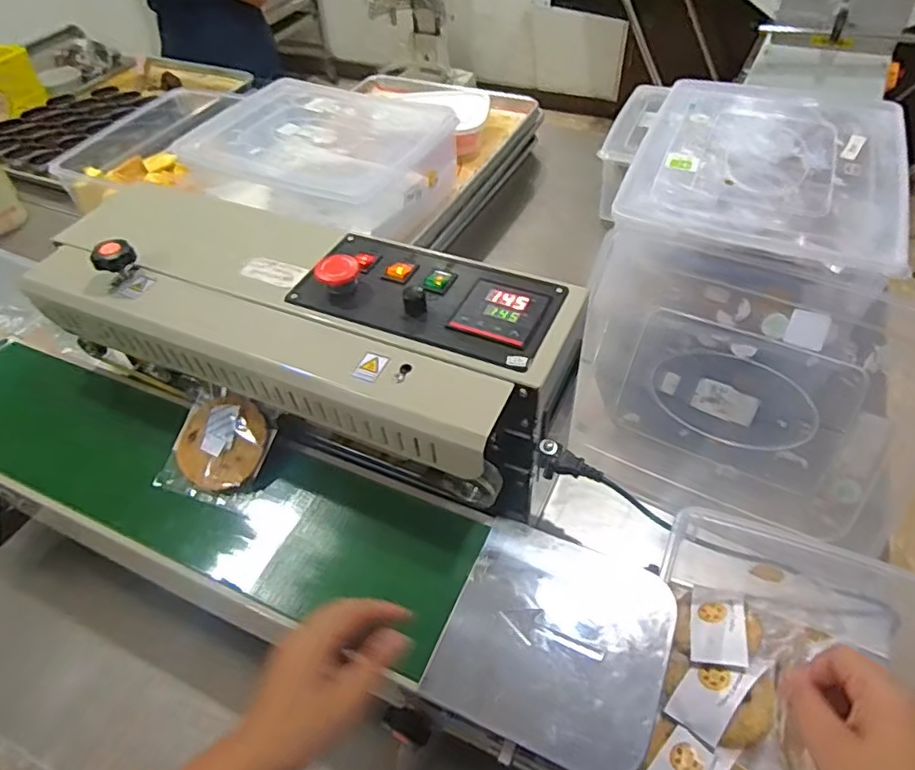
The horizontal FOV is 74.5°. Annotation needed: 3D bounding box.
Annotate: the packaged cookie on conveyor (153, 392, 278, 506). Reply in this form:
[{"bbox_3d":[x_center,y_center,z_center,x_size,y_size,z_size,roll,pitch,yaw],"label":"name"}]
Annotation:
[{"bbox_3d":[-0.223,0.059,0.565,0.093,0.019,0.098,12,77,9],"label":"packaged cookie on conveyor"}]

